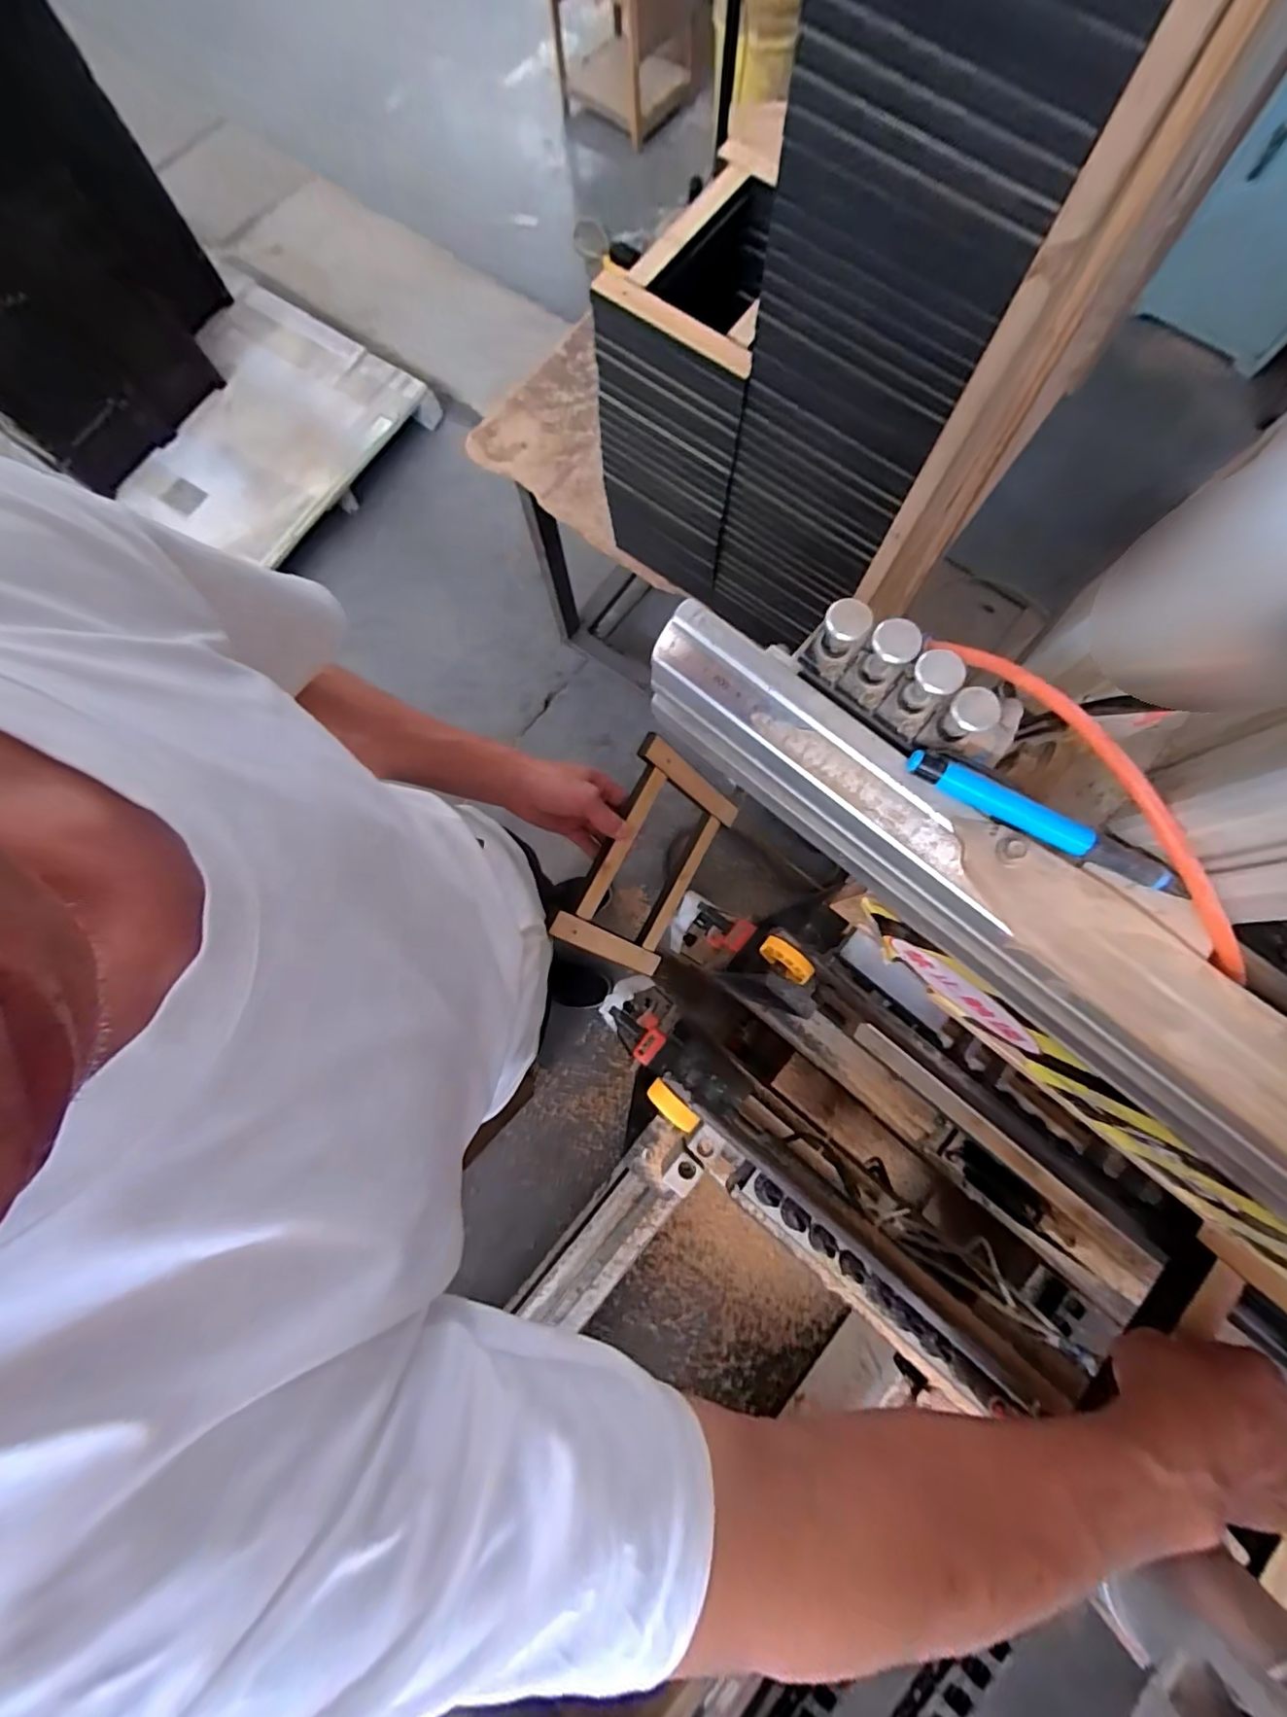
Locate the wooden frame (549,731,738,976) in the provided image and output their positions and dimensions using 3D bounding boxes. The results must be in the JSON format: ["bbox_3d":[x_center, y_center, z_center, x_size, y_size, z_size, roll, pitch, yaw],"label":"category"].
[{"bbox_3d":[0.007,0.006,0.673,0.022,0.178,0.237,24,84,46],"label":"wooden frame"}]

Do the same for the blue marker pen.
[{"bbox_3d":[0.164,-0.016,0.244,0.112,0.008,0.011,28,81,6],"label":"blue marker pen"}]

